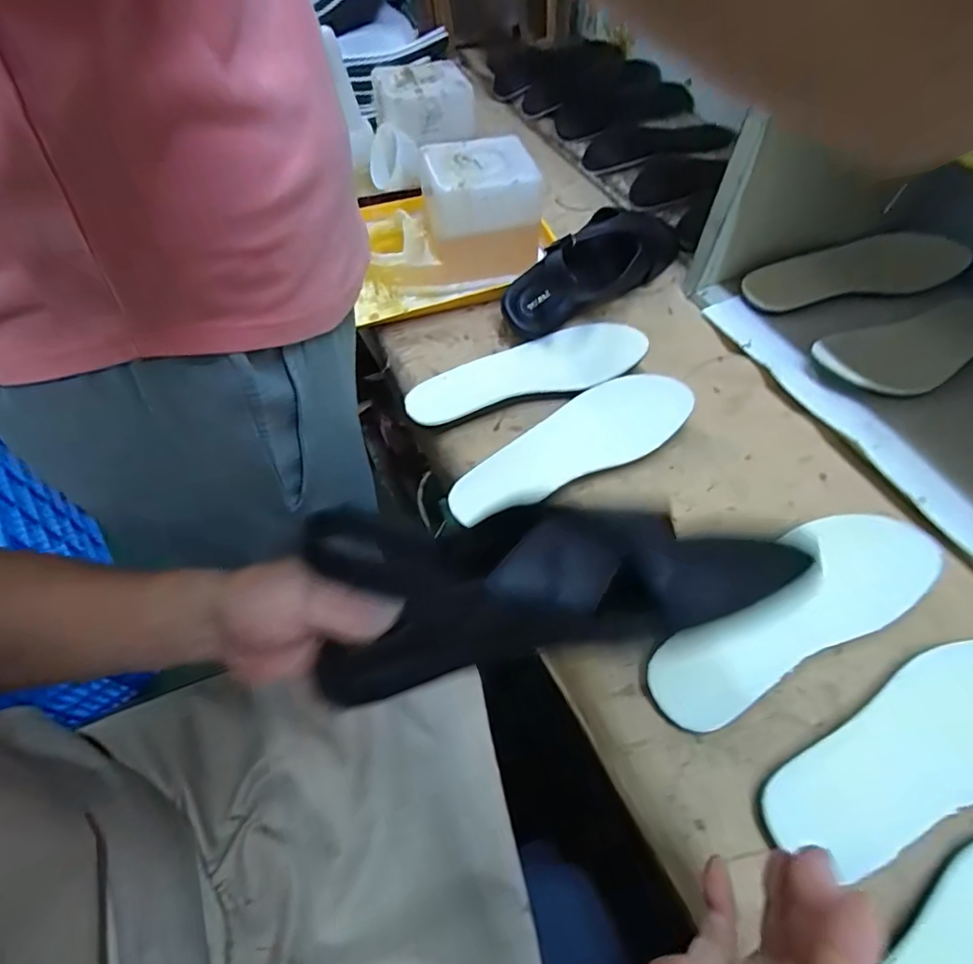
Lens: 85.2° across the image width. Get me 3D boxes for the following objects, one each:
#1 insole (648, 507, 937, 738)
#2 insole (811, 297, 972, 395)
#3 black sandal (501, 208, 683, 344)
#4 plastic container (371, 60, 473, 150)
[{"bbox_3d":[0.224,0.095,0.391,0.242,0.022,0.080,-26,60,-16],"label":"insole"},{"bbox_3d":[0.437,-0.136,0.519,0.232,0.017,0.080,-19,58,-12],"label":"insole"},{"bbox_3d":[0.123,-0.246,0.571,0.239,0.071,0.083,-39,64,-22],"label":"black sandal"},{"bbox_3d":[-0.080,-0.498,0.692,0.124,0.063,0.108,-6,56,-3],"label":"plastic container"}]

